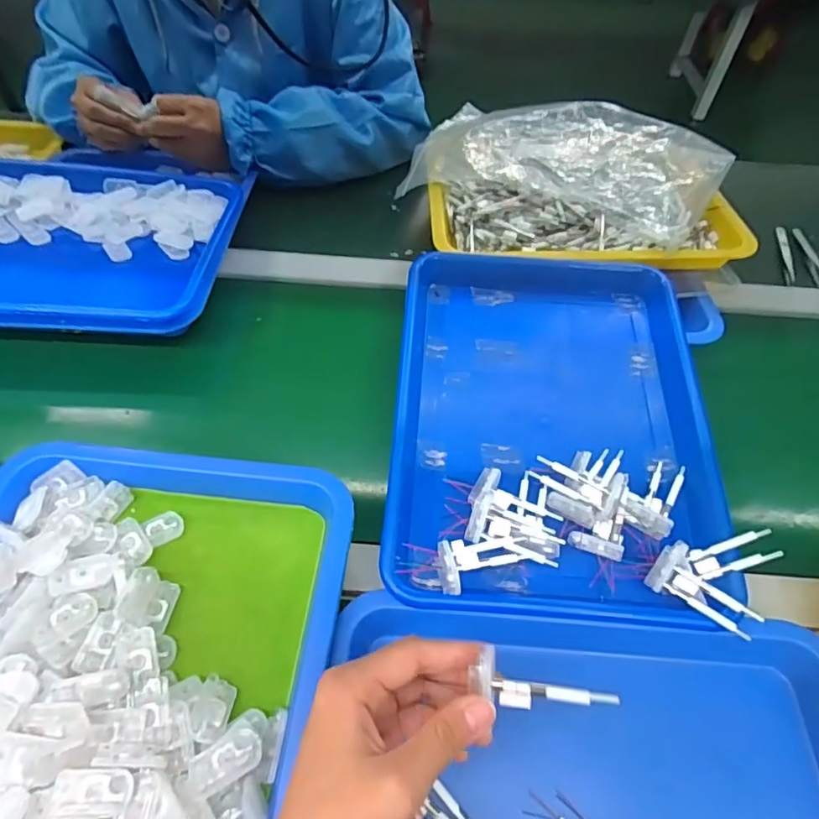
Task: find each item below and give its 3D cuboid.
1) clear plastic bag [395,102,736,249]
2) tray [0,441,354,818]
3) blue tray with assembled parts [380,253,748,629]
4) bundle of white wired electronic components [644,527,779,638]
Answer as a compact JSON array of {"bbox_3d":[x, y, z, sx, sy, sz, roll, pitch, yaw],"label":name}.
[{"bbox_3d":[0.177,-0.292,0.628,0.333,0.059,0.207,22,55,14],"label":"clear plastic bag"},{"bbox_3d":[-0.182,0.161,0.319,0.260,0.048,0.332,6,53,2],"label":"tray"},{"bbox_3d":[0.114,0.000,0.456,0.247,0.054,0.334,4,53,0],"label":"blue tray with assembled parts"},{"bbox_3d":[0.209,0.110,0.373,0.064,0.040,0.068,34,59,21],"label":"bundle of white wired electronic components"}]

